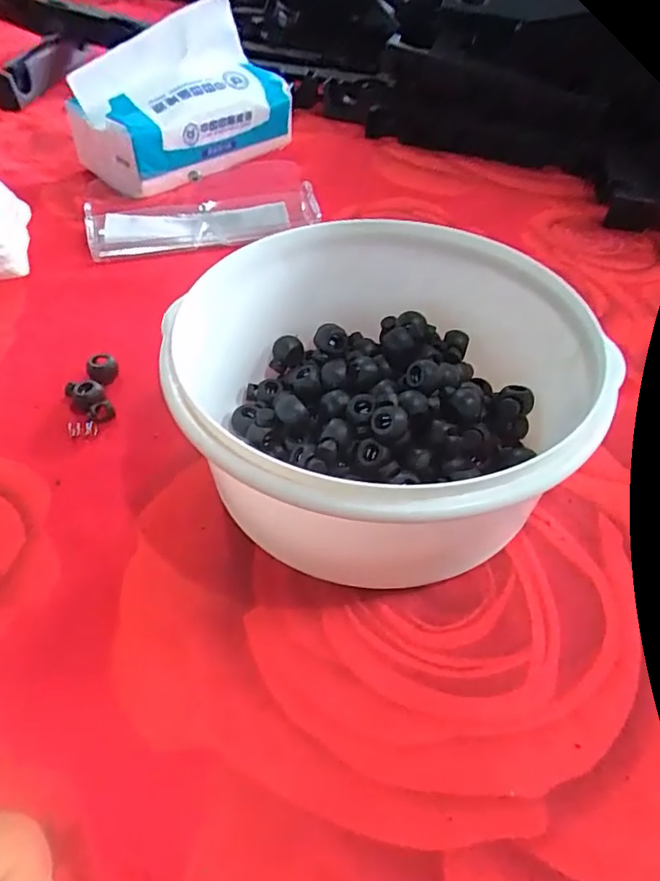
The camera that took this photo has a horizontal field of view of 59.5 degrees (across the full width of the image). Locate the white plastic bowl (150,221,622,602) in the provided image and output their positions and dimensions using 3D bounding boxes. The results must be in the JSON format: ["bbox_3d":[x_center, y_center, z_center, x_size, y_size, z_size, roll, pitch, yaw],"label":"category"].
[{"bbox_3d":[0.023,-0.016,0.241,0.160,0.078,0.153,1,47,-1],"label":"white plastic bowl"}]

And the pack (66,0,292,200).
[{"bbox_3d":[-0.118,-0.270,0.455,0.098,0.095,0.163,31,53,25],"label":"pack"}]

